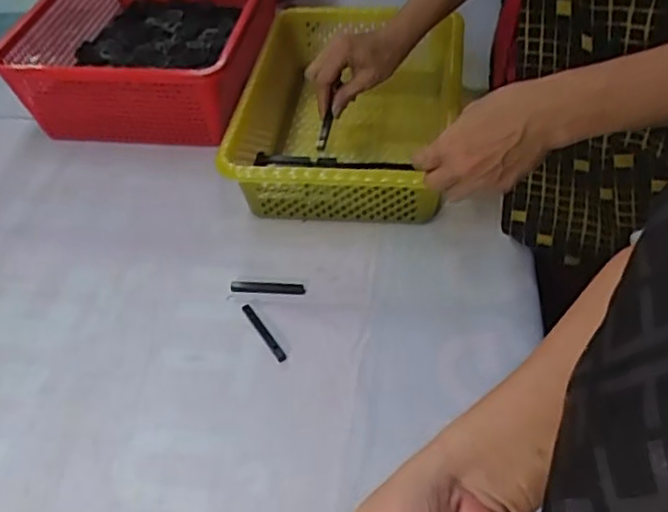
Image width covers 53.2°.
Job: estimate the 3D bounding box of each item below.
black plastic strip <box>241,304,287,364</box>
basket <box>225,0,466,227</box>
[{"bbox_3d":[-0.068,0.071,0.639,0.009,0.004,0.081,-26,50,-18],"label":"black plastic strip"},{"bbox_3d":[0.025,-0.185,0.819,0.241,0.109,0.394,6,48,11],"label":"basket"}]

